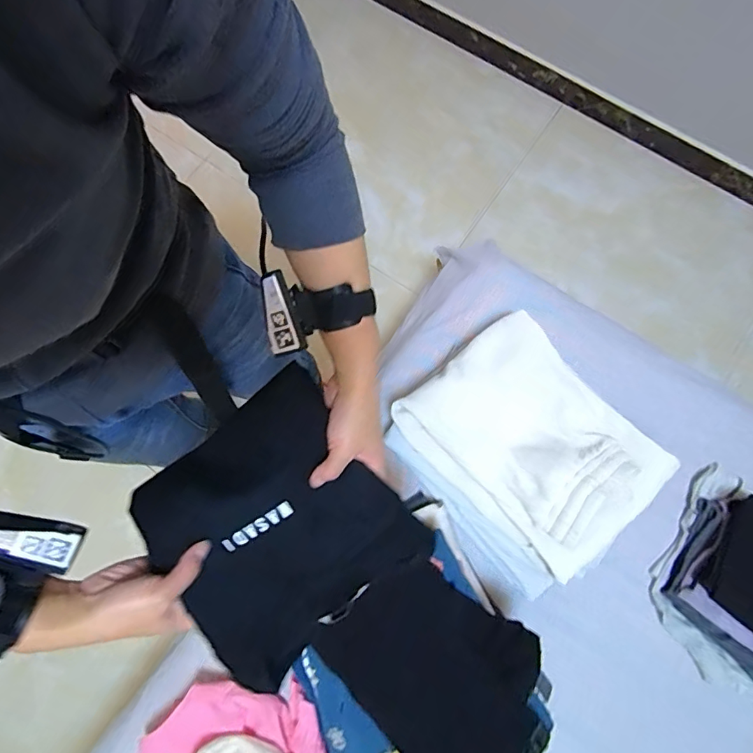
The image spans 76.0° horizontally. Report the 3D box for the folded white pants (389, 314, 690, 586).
[{"bbox_3d":[0.220,0.095,0.700,0.274,0.075,0.334,-39,78,-9],"label":"folded white pants"}]

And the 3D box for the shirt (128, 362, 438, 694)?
[{"bbox_3d":[-0.094,0.146,0.464,0.216,0.070,0.223,-38,78,-9],"label":"shirt"}]

